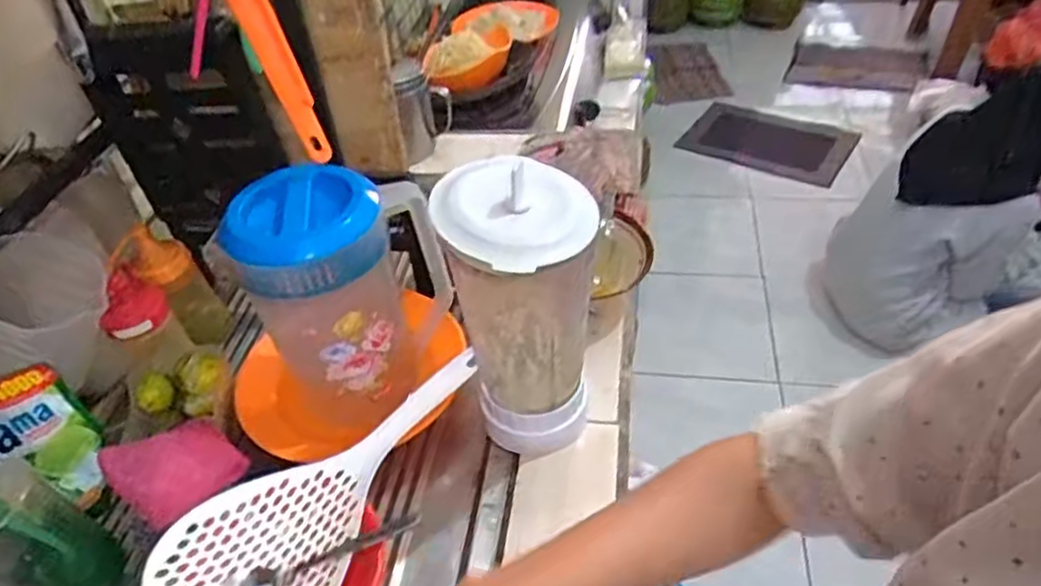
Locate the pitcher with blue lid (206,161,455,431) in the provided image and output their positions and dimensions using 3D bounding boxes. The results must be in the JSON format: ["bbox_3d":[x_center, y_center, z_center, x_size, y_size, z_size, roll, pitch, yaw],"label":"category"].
[{"bbox_3d":[-0.148,0.012,0.638,0.103,0.255,0.162,19,49,24],"label":"pitcher with blue lid"}]

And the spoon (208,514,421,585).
[{"bbox_3d":[-0.155,0.199,0.521,0.160,0.022,0.035,-22,45,-16],"label":"spoon"}]

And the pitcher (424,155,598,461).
[{"bbox_3d":[0.005,0.025,0.563,0.102,0.253,0.095,-3,43,3],"label":"pitcher"}]

